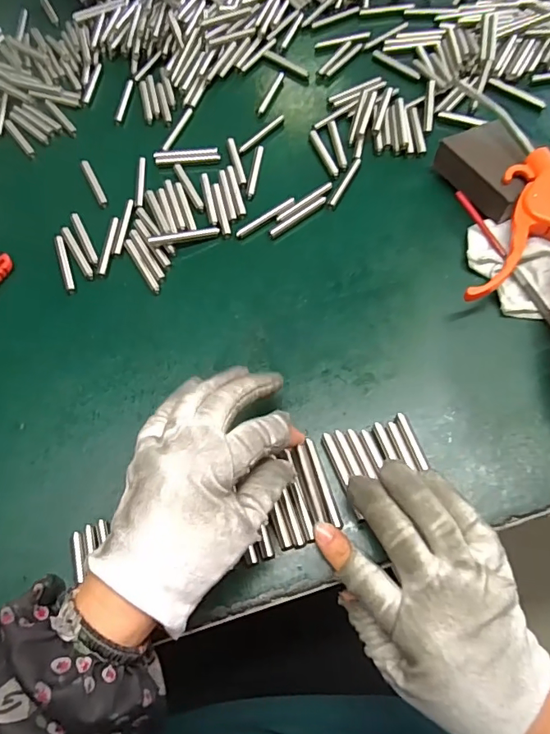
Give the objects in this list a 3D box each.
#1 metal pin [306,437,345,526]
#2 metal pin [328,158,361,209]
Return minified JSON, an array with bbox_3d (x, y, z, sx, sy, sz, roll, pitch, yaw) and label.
[{"bbox_3d":[0.030,0.072,0.303,0.008,0.008,0.057,-16,61,-4],"label":"metal pin"},{"bbox_3d":[0.060,-0.158,0.409,0.007,0.004,0.059,25,69,14],"label":"metal pin"}]

